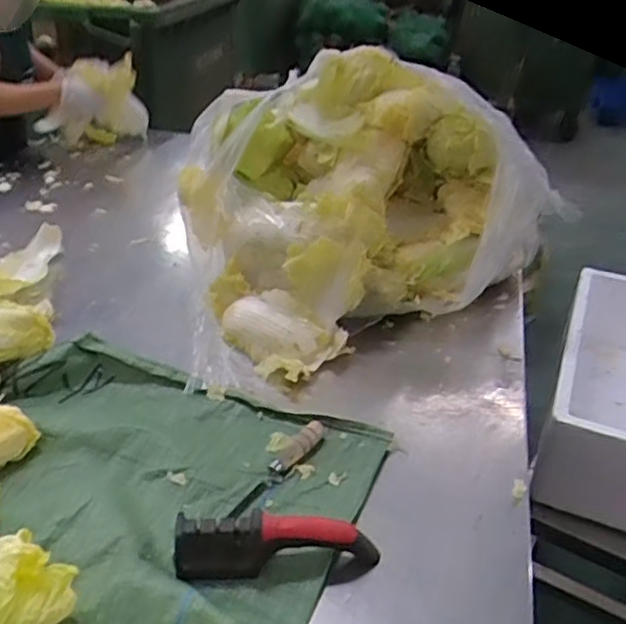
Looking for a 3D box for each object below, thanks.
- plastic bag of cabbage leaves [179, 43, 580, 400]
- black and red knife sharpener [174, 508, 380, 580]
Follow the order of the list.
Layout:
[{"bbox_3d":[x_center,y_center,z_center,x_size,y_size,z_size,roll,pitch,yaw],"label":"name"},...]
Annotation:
[{"bbox_3d":[0.026,-0.205,1.128,0.610,0.330,0.469,-18,37,-29],"label":"plastic bag of cabbage leaves"},{"bbox_3d":[-0.036,0.236,0.681,0.202,0.056,0.035,-1,32,-5],"label":"black and red knife sharpener"}]

